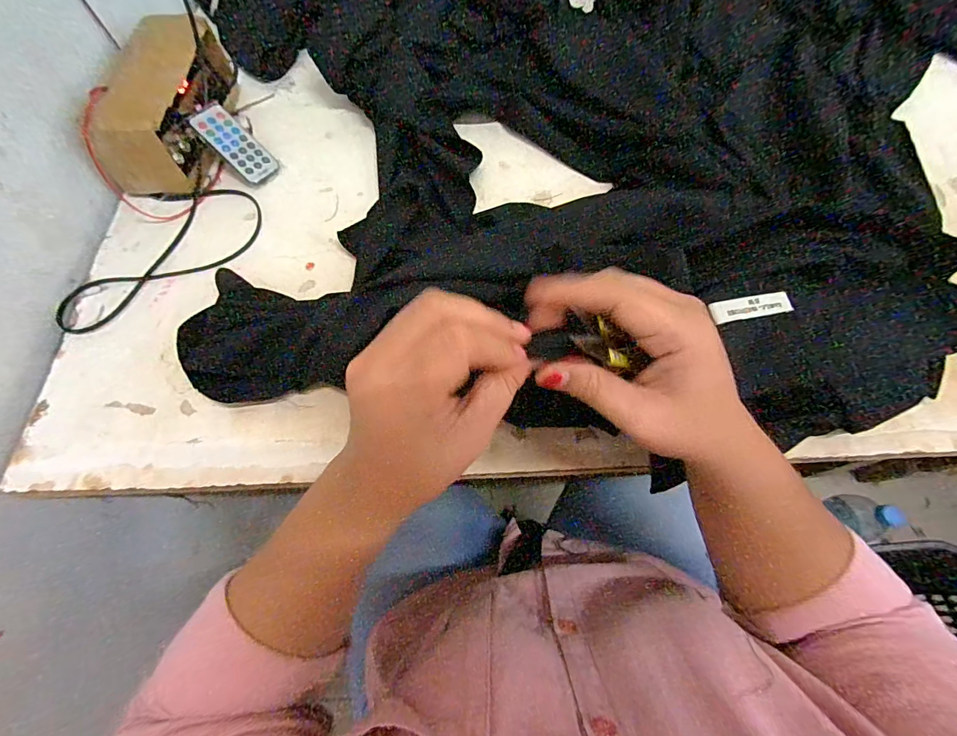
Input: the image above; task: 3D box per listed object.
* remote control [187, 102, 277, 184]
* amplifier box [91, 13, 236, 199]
[{"bbox_3d":[-0.256,-0.236,0.461,0.086,0.006,0.037,45,72,-12],"label":"remote control"},{"bbox_3d":[-0.320,-0.278,0.459,0.073,0.080,0.205,1,65,2],"label":"amplifier box"}]

